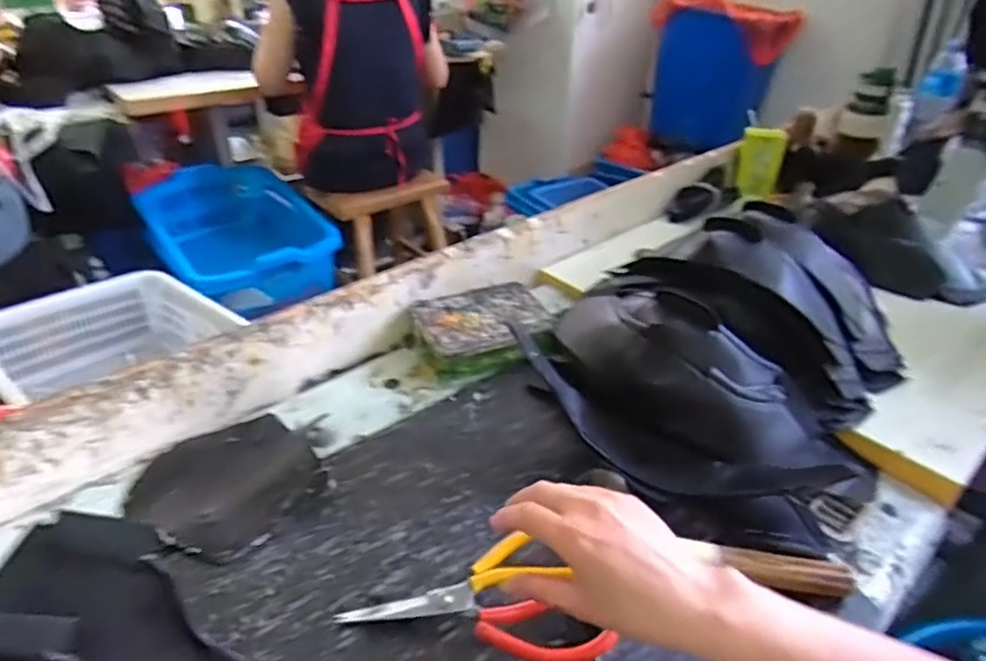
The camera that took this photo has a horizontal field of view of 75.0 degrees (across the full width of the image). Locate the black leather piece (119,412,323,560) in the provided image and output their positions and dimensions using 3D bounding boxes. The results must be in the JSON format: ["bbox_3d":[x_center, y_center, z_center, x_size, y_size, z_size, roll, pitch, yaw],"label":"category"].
[{"bbox_3d":[-0.236,0.131,0.572,0.165,0.037,0.174,-18,38,-27],"label":"black leather piece"}]

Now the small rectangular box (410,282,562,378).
[{"bbox_3d":[-0.012,-0.002,0.776,0.158,0.041,0.124,-10,35,-17],"label":"small rectangular box"}]

